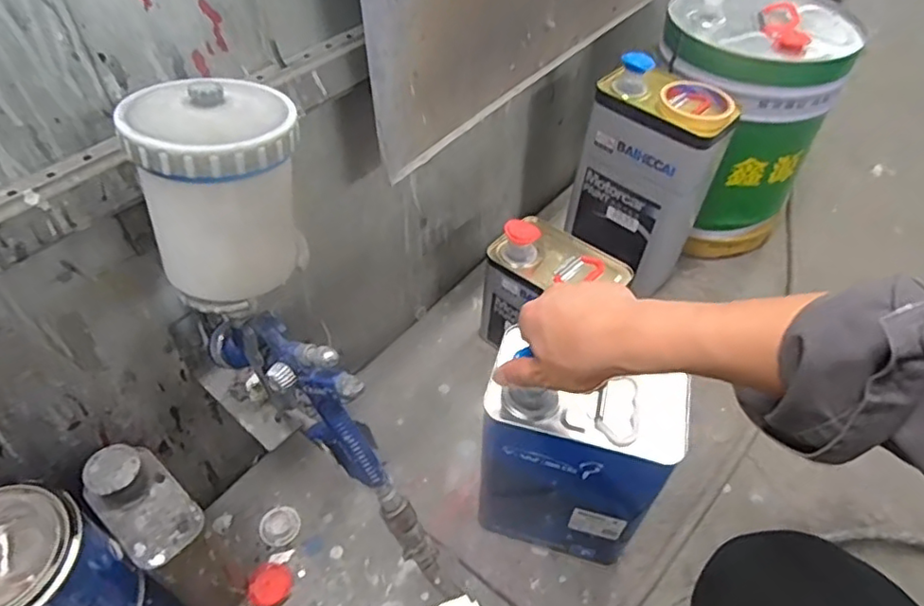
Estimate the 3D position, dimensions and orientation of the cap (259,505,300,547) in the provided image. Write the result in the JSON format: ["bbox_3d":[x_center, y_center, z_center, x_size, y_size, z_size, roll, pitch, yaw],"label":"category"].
[{"bbox_3d":[-0.207,0.253,0.693,0.044,0.008,0.042,1,48,-1],"label":"cap"}]

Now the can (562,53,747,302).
[{"bbox_3d":[0.268,-0.180,0.888,0.177,0.292,0.138,28,53,22],"label":"can"}]

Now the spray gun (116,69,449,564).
[{"bbox_3d":[-0.116,0.042,0.457,0.130,0.409,0.100,19,47,42],"label":"spray gun"}]

